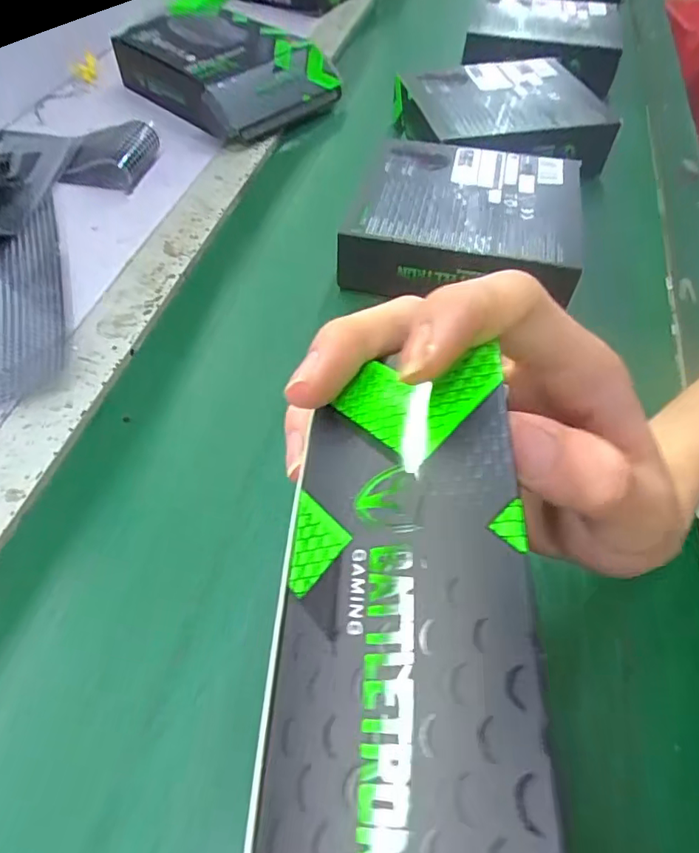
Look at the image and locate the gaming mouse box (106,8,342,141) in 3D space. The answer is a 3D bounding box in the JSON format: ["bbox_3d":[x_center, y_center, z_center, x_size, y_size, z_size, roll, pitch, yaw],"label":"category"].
[{"bbox_3d":[-0.141,-0.414,0.632,0.204,0.068,0.158,39,62,23],"label":"gaming mouse box"}]

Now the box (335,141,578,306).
[{"bbox_3d":[0.099,-0.176,0.468,0.182,0.056,0.172,15,55,8],"label":"box"}]

